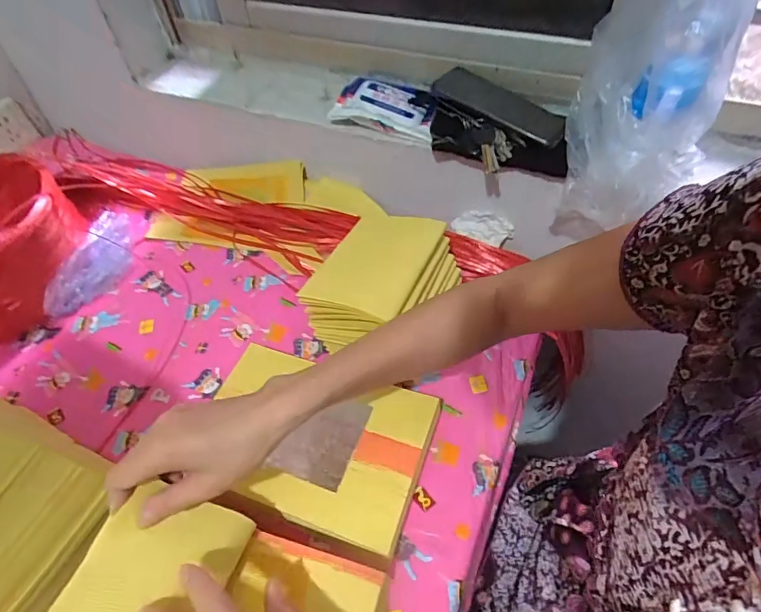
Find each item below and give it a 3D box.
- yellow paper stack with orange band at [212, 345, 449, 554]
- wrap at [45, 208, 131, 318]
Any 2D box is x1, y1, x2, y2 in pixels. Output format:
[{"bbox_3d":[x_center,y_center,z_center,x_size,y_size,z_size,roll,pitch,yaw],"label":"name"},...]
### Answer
[{"bbox_3d":[-0.070,0.138,0.477,0.226,0.045,0.154,16,54,16],"label":"yellow paper stack with orange band"},{"bbox_3d":[-0.405,-0.067,0.666,0.065,0.056,0.186,3,51,7],"label":"wrap"}]

